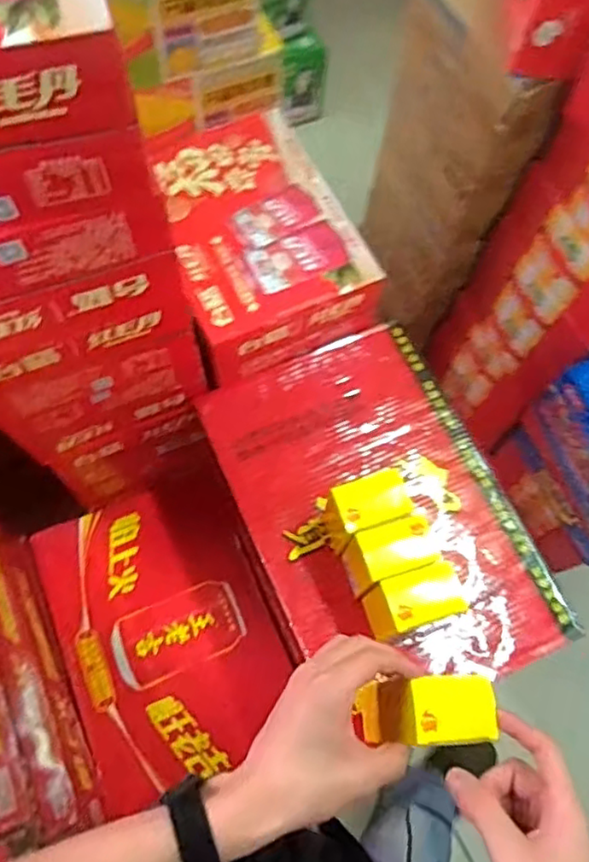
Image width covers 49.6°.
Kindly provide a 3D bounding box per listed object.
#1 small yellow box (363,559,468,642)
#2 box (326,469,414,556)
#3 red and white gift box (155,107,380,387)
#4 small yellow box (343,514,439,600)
[{"bbox_3d":[0.109,0.160,0.594,0.066,0.117,0.047,-14,69,-8],"label":"small yellow box"},{"bbox_3d":[0.068,0.082,0.630,0.074,0.101,0.056,-20,70,-10],"label":"box"},{"bbox_3d":[-0.043,-0.220,0.755,0.211,0.103,0.293,-16,69,-9],"label":"red and white gift box"},{"bbox_3d":[0.090,0.122,0.617,0.070,0.100,0.049,-15,69,-8],"label":"small yellow box"}]

